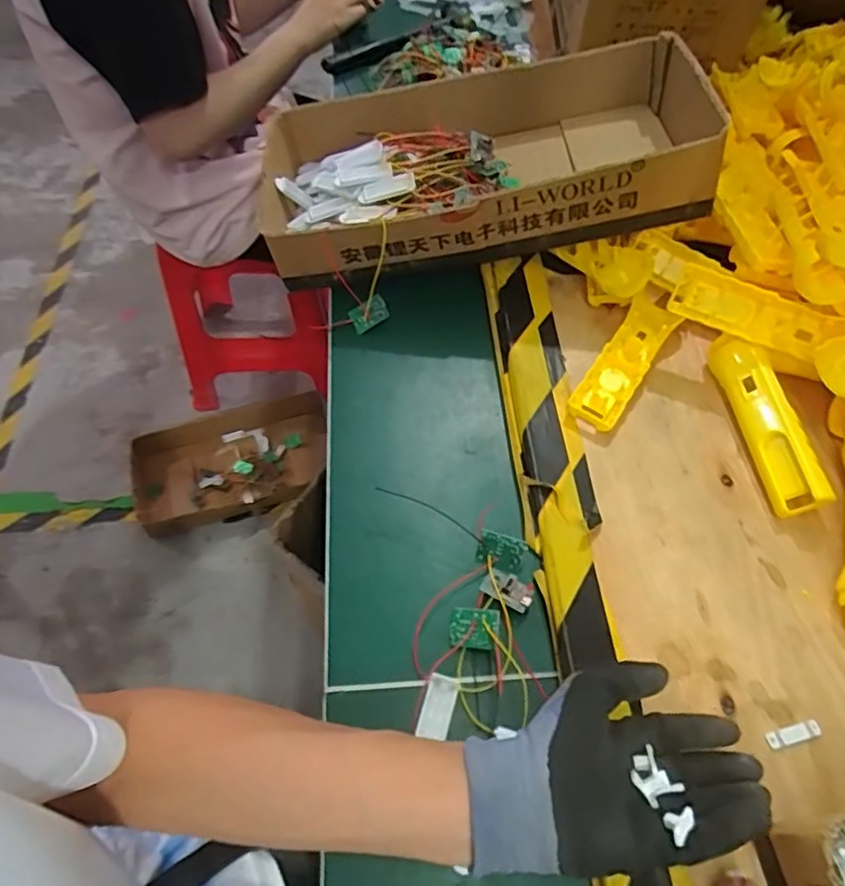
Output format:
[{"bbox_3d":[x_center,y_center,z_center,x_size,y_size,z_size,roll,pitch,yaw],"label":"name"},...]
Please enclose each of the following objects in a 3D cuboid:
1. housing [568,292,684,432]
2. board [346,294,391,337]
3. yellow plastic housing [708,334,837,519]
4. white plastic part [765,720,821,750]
[{"bbox_3d":[0.178,-0.073,0.544,0.042,0.018,0.144,30,61,16],"label":"housing"},{"bbox_3d":[-0.051,-0.122,0.585,0.037,0.007,0.026,-25,101,3],"label":"board"},{"bbox_3d":[0.281,-0.017,0.507,0.033,0.037,0.159,-5,58,-5],"label":"yellow plastic housing"},{"bbox_3d":[0.239,0.188,0.397,0.036,0.004,0.010,-12,59,-9],"label":"white plastic part"}]

